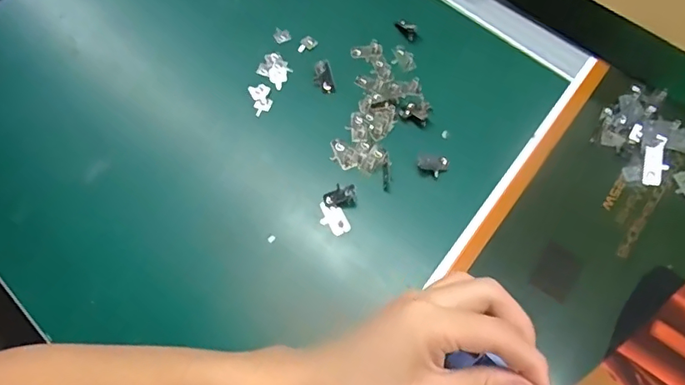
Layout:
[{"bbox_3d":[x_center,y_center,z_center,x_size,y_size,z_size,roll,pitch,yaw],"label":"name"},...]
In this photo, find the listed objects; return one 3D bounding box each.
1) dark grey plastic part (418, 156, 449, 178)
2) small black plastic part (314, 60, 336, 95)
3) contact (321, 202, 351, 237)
[{"bbox_3d":[0.075,-0.023,0.420,0.024,0.004,0.018,10,65,6],"label":"dark grey plastic part"},{"bbox_3d":[-0.017,-0.103,0.454,0.017,0.013,0.028,-15,65,-6],"label":"small black plastic part"},{"bbox_3d":[-0.008,0.021,0.406,0.019,0.004,0.029,-25,66,-10],"label":"contact"}]

